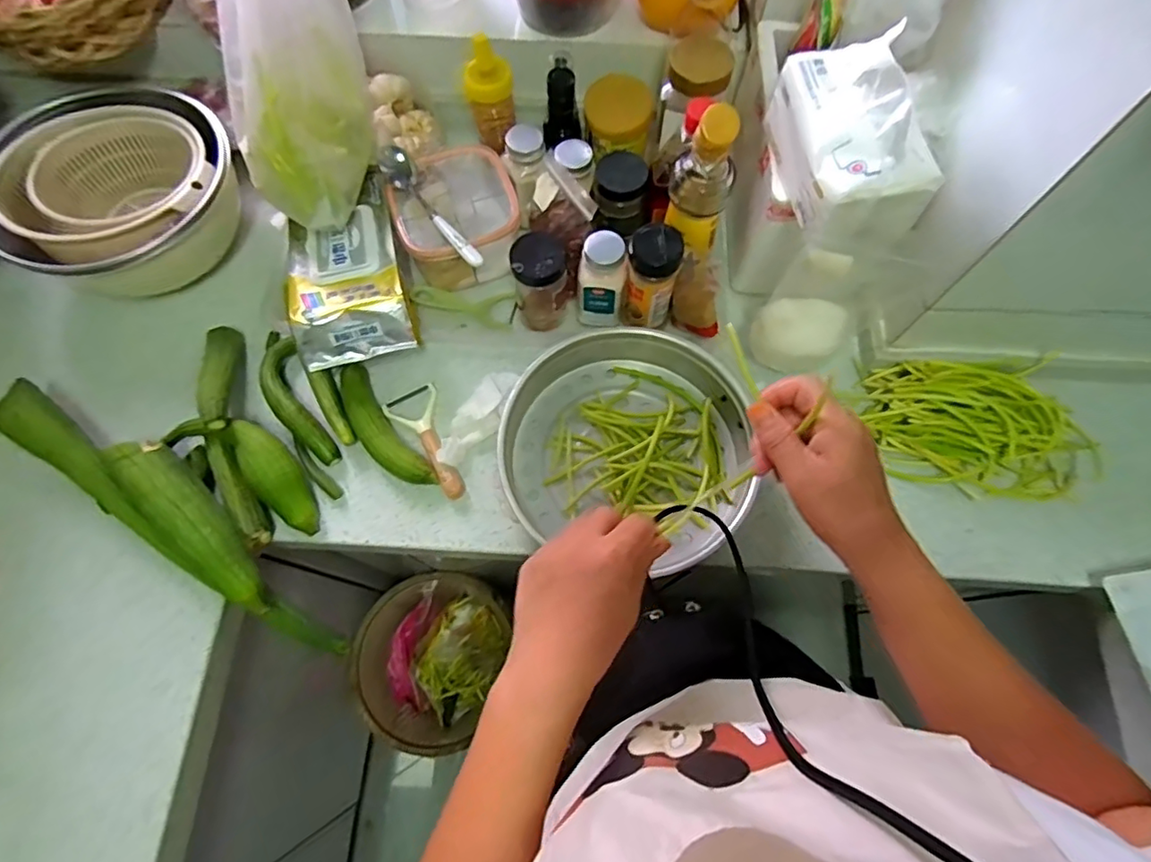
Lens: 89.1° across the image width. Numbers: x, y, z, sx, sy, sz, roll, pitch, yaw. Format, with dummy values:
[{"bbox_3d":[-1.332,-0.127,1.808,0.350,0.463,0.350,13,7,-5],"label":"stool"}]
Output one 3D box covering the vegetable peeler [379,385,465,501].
[{"bbox_3d":[-0.158,0.011,0.633,0.058,0.021,0.139,-28,72,-10],"label":"vegetable peeler"}]

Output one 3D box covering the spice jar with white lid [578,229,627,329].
[{"bbox_3d":[0.028,-0.165,0.645,0.048,0.116,0.050,3,70,1],"label":"spice jar with white lid"}]

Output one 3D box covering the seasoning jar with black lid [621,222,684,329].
[{"bbox_3d":[0.079,-0.161,0.629,0.053,0.133,0.053,0,70,-1],"label":"seasoning jar with black lid"}]

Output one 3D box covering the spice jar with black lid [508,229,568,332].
[{"bbox_3d":[-0.038,-0.166,0.649,0.059,0.104,0.056,-11,70,-5],"label":"spice jar with black lid"}]

